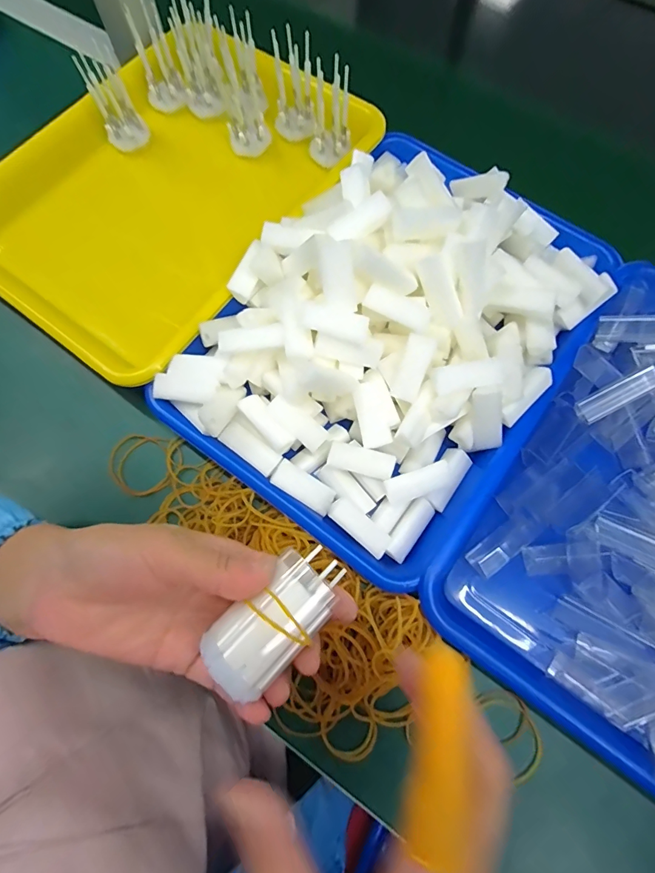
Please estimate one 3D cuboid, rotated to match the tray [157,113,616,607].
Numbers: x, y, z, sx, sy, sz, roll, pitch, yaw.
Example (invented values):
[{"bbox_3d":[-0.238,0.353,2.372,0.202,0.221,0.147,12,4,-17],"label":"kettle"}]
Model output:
[{"bbox_3d":[0.056,-0.087,0.306,0.229,0.077,0.321,36,76,11],"label":"tray"}]

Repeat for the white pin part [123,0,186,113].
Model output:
[{"bbox_3d":[-0.158,-0.346,0.394,0.036,0.077,0.031,-42,77,-12],"label":"white pin part"}]

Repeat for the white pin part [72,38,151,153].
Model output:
[{"bbox_3d":[-0.195,-0.303,0.386,0.035,0.073,0.022,-29,31,-9],"label":"white pin part"}]

